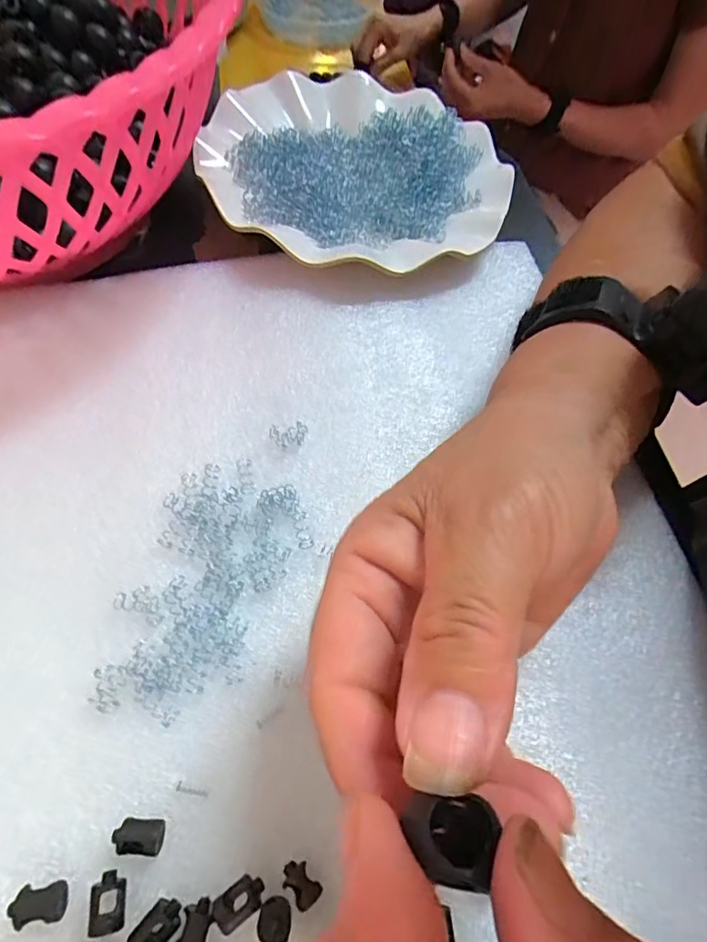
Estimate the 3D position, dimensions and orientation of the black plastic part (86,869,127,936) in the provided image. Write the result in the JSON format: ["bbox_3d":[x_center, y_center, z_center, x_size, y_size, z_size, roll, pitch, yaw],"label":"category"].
[{"bbox_3d":[-0.074,0.130,0.155,0.010,0.007,0.014,-11,64,-8],"label":"black plastic part"}]

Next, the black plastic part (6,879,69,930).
[{"bbox_3d":[-0.095,0.131,0.156,0.016,0.007,0.009,-4,63,-5],"label":"black plastic part"}]

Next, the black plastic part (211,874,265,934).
[{"bbox_3d":[-0.034,0.131,0.157,0.015,0.006,0.009,-31,69,-17],"label":"black plastic part"}]

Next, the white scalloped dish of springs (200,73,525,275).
[{"bbox_3d":[0.004,-0.194,0.318,0.186,0.030,0.192,1,63,-2],"label":"white scalloped dish of springs"}]

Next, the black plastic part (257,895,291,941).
[{"bbox_3d":[-0.023,0.134,0.154,0.009,0.007,0.010,1,63,-2],"label":"black plastic part"}]

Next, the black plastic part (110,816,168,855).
[{"bbox_3d":[-0.068,0.116,0.164,0.016,0.009,0.009,3,63,-1],"label":"black plastic part"}]

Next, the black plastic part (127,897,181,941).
[{"bbox_3d":[-0.058,0.135,0.152,0.009,0.006,0.014,39,68,16],"label":"black plastic part"}]

